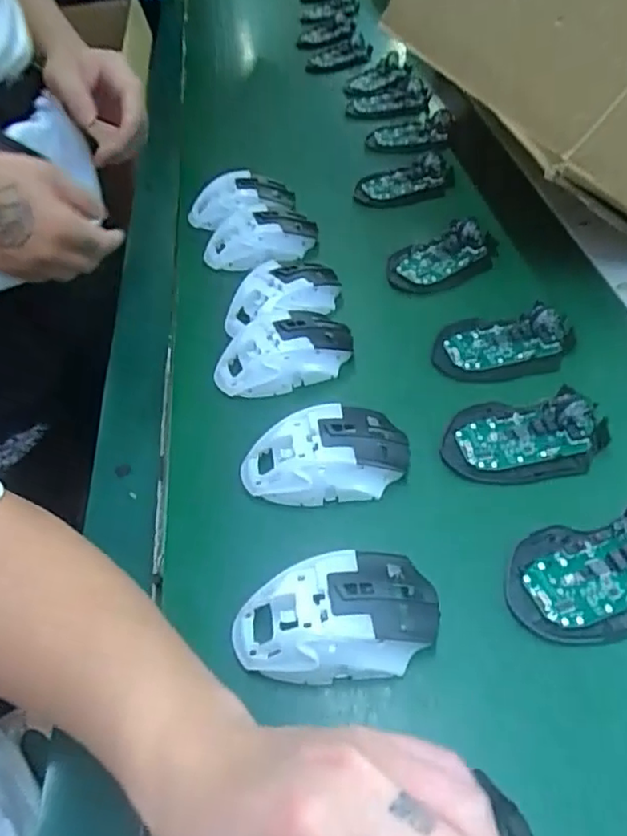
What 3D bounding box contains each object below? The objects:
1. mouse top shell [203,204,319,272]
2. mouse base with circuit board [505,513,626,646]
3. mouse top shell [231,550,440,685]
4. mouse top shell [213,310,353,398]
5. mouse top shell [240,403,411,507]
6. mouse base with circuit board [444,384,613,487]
[{"bbox_3d":[-0.055,-0.188,0.647,0.114,0.035,0.070,-12,48,-3],"label":"mouse top shell"},{"bbox_3d":[0.175,0.091,0.377,0.115,0.022,0.073,-9,47,-3],"label":"mouse base with circuit board"},{"bbox_3d":[0.012,0.113,0.360,0.114,0.033,0.062,-7,47,-1],"label":"mouse top shell"},{"bbox_3d":[-0.026,-0.055,0.522,0.113,0.035,0.063,-19,48,-12],"label":"mouse top shell"},{"bbox_3d":[0.007,0.024,0.442,0.115,0.034,0.062,-8,47,-2],"label":"mouse top shell"},{"bbox_3d":[0.152,0.009,0.451,0.114,0.022,0.068,-2,47,4],"label":"mouse base with circuit board"}]

